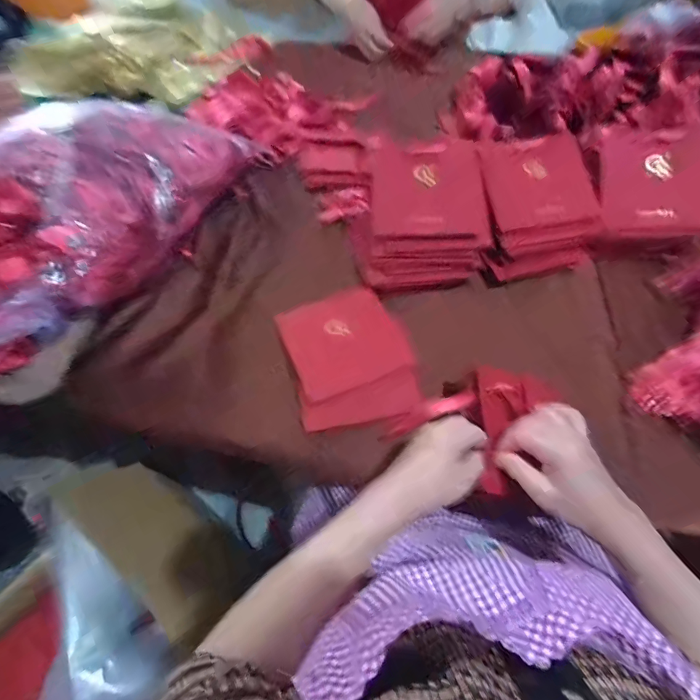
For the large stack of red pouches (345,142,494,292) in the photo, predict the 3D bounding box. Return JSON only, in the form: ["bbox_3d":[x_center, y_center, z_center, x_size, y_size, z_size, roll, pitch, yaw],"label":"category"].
[{"bbox_3d":[0.097,-0.187,0.554,0.181,0.106,0.172,-1,61,-1],"label":"large stack of red pouches"}]

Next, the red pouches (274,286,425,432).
[{"bbox_3d":[0.001,0.006,0.504,0.151,0.014,0.175,-18,67,-5],"label":"red pouches"}]

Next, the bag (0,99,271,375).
[{"bbox_3d":[-0.378,-0.182,0.540,0.241,0.144,0.588,35,66,17],"label":"bag"}]

